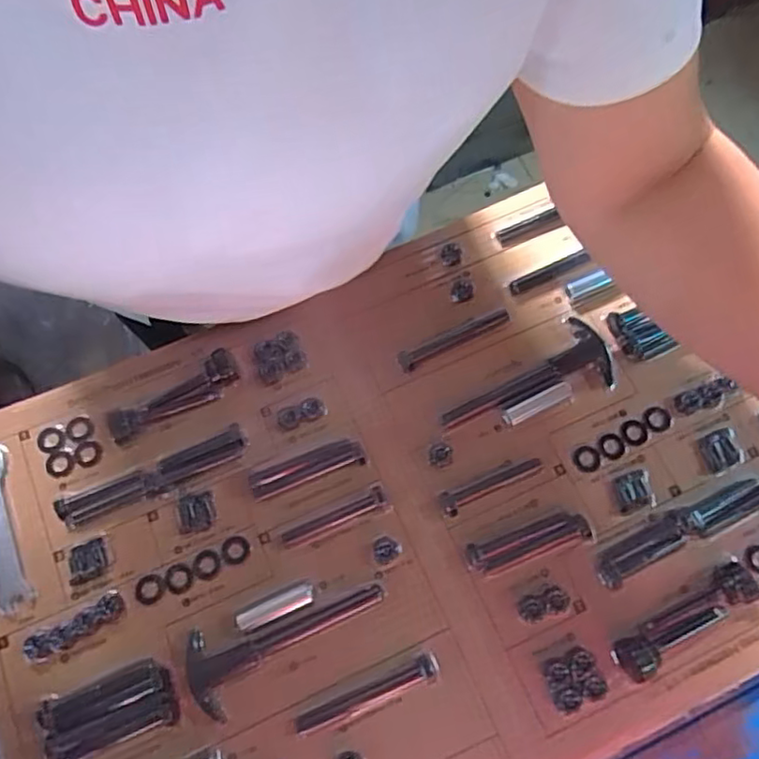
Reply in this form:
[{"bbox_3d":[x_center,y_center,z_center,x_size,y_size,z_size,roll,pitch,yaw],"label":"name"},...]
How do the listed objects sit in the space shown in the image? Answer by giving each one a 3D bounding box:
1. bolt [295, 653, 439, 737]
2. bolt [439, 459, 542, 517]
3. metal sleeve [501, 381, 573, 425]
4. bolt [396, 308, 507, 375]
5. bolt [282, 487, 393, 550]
[{"bbox_3d":[-0.008,0.201,0.395,0.096,0.015,0.017,-21,73,-6],"label":"bolt"},{"bbox_3d":[0.079,0.074,0.442,0.077,0.010,0.015,-26,74,-8],"label":"bolt"},{"bbox_3d":[0.115,0.017,0.451,0.052,0.009,0.014,-26,74,-8],"label":"metal sleeve"},{"bbox_3d":[0.058,-0.030,0.480,0.094,0.010,0.016,-26,74,-8],"label":"bolt"},{"bbox_3d":[-0.032,0.097,0.434,0.078,0.013,0.017,-21,73,-6],"label":"bolt"}]

